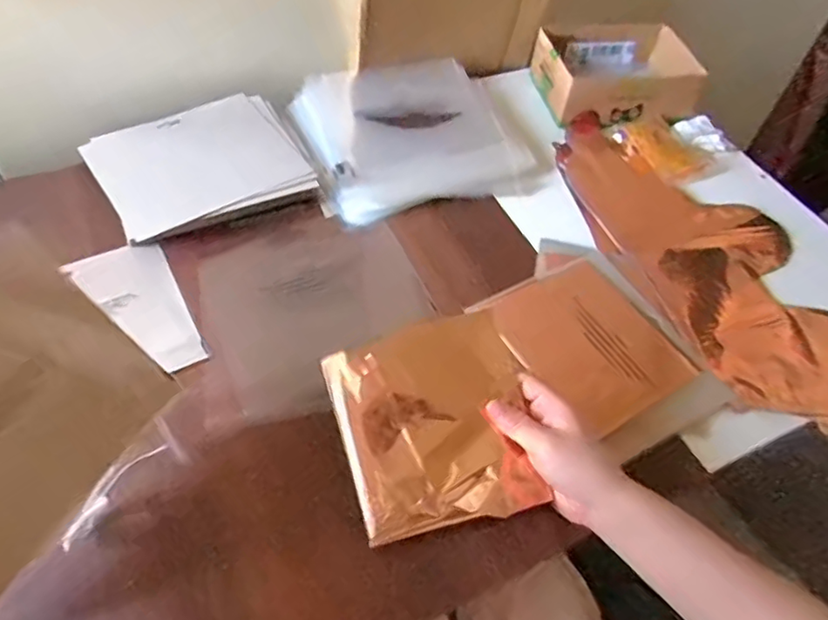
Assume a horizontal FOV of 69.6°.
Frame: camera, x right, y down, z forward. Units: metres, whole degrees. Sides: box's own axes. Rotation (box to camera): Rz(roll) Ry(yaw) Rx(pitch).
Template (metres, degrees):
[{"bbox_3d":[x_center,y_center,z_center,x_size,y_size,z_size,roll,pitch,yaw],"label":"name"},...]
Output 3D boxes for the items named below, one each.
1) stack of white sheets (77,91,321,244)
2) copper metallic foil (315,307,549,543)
[{"bbox_3d":[-0.224,-0.154,0.639,0.202,0.033,0.168,-28,61,-22],"label":"stack of white sheets"},{"bbox_3d":[0.017,0.085,0.452,0.140,0.018,0.149,-16,73,-9],"label":"copper metallic foil"}]

